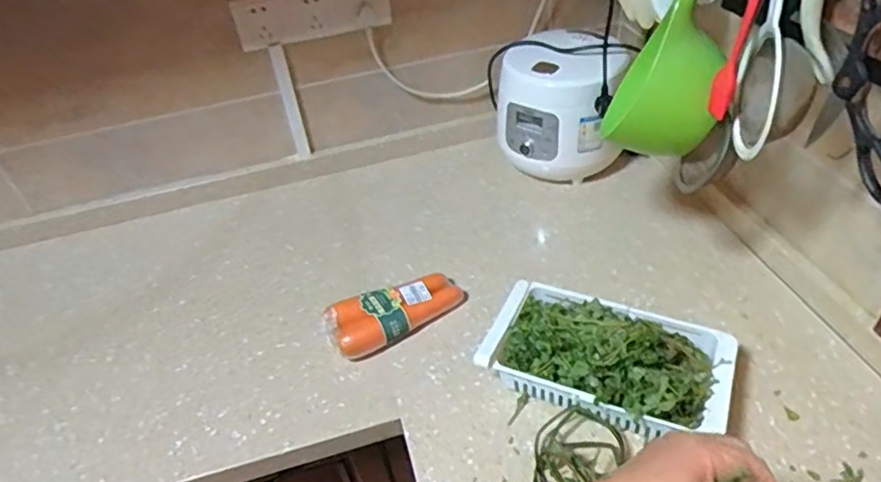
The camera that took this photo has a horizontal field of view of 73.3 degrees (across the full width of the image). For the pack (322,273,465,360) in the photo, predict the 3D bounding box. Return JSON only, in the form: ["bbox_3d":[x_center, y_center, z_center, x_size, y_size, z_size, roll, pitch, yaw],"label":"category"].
[{"bbox_3d":[-0.060,0.100,0.861,0.204,0.048,0.080,-22,44,-17],"label":"pack"}]

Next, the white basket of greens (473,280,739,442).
[{"bbox_3d":[0.208,0.144,0.745,0.287,0.094,0.168,13,45,21],"label":"white basket of greens"}]

